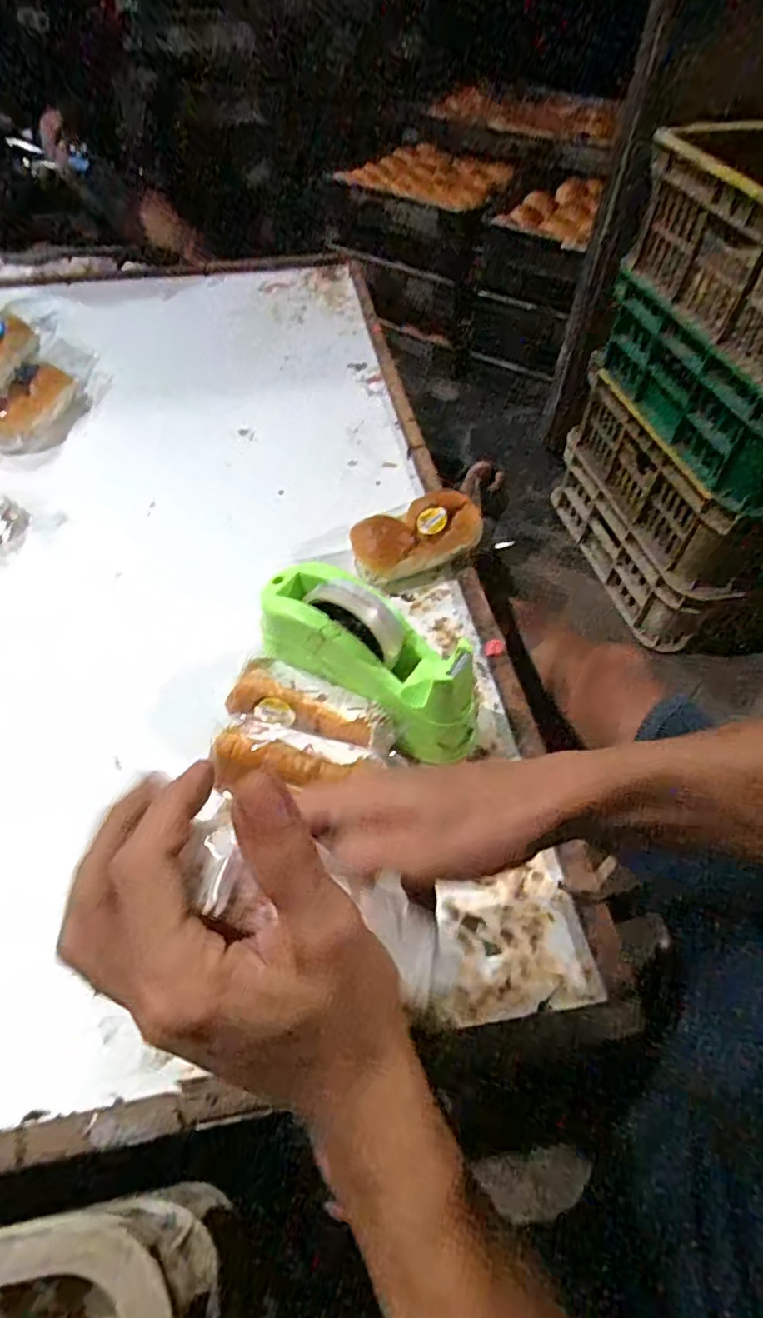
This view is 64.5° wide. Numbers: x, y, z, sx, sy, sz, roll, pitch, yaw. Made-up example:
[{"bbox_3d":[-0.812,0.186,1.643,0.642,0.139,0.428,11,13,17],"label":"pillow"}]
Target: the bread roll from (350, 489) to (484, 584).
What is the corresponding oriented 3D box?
[{"bbox_3d":[0.035,-0.125,0.628,0.135,0.054,0.070,-19,56,-16],"label":"bread roll"}]

